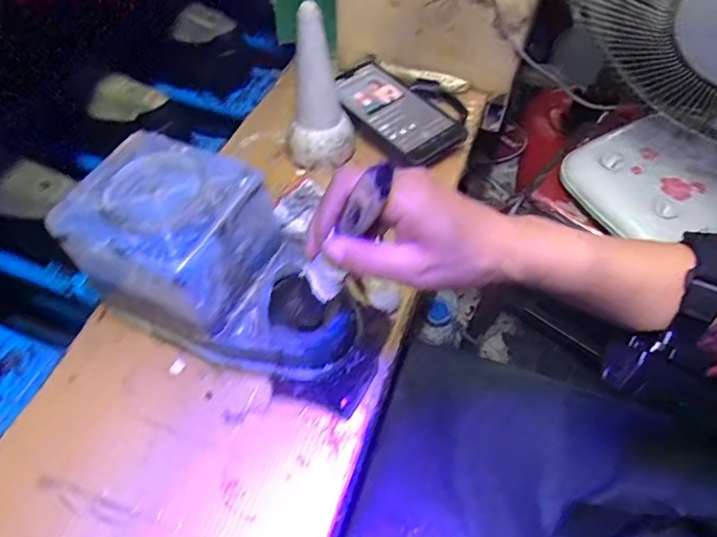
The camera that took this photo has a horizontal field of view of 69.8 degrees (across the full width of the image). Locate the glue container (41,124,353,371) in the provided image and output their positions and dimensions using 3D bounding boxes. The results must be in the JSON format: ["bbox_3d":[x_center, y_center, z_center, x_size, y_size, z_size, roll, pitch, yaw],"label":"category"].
[{"bbox_3d":[-0.093,-0.002,0.370,0.188,0.115,0.102,18,58,13],"label":"glue container"}]

